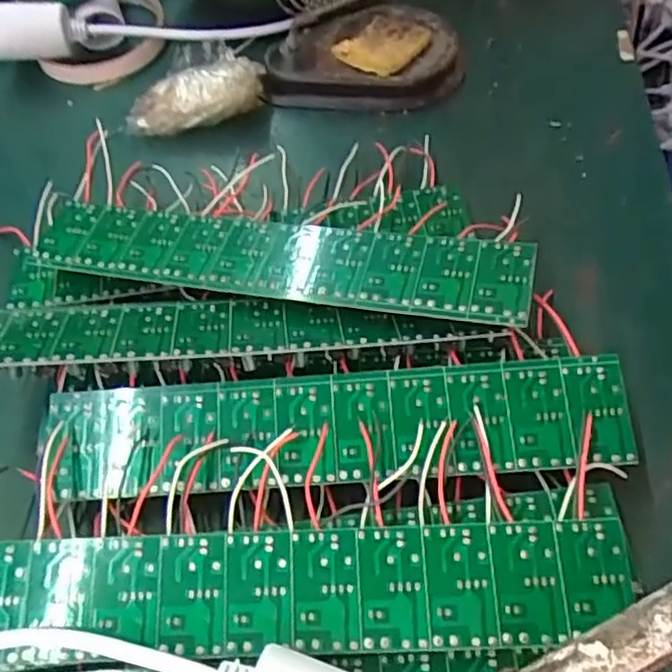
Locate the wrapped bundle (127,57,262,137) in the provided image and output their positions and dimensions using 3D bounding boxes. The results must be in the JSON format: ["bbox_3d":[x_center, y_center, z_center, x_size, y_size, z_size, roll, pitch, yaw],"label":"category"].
[{"bbox_3d":[-0.072,-0.123,0.347,0.073,0.033,0.021,-17,58,-7],"label":"wrapped bundle"}]

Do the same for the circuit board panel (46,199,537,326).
[{"bbox_3d":[-0.028,-0.032,0.263,0.201,0.004,0.039,8,56,15],"label":"circuit board panel"}]

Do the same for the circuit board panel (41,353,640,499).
[{"bbox_3d":[0.000,0.030,0.228,0.197,0.008,0.037,-4,72,1],"label":"circuit board panel"}]

